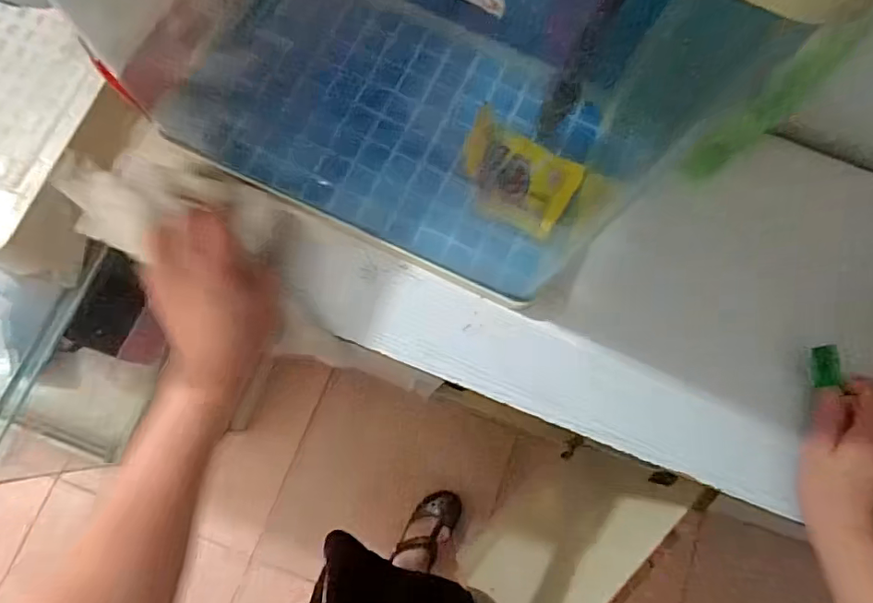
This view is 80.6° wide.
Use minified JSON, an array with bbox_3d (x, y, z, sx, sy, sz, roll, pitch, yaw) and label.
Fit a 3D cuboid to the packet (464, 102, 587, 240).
[{"bbox_3d":[0.070,-0.113,0.466,0.108,0.016,0.079,30,83,3],"label":"packet"}]

